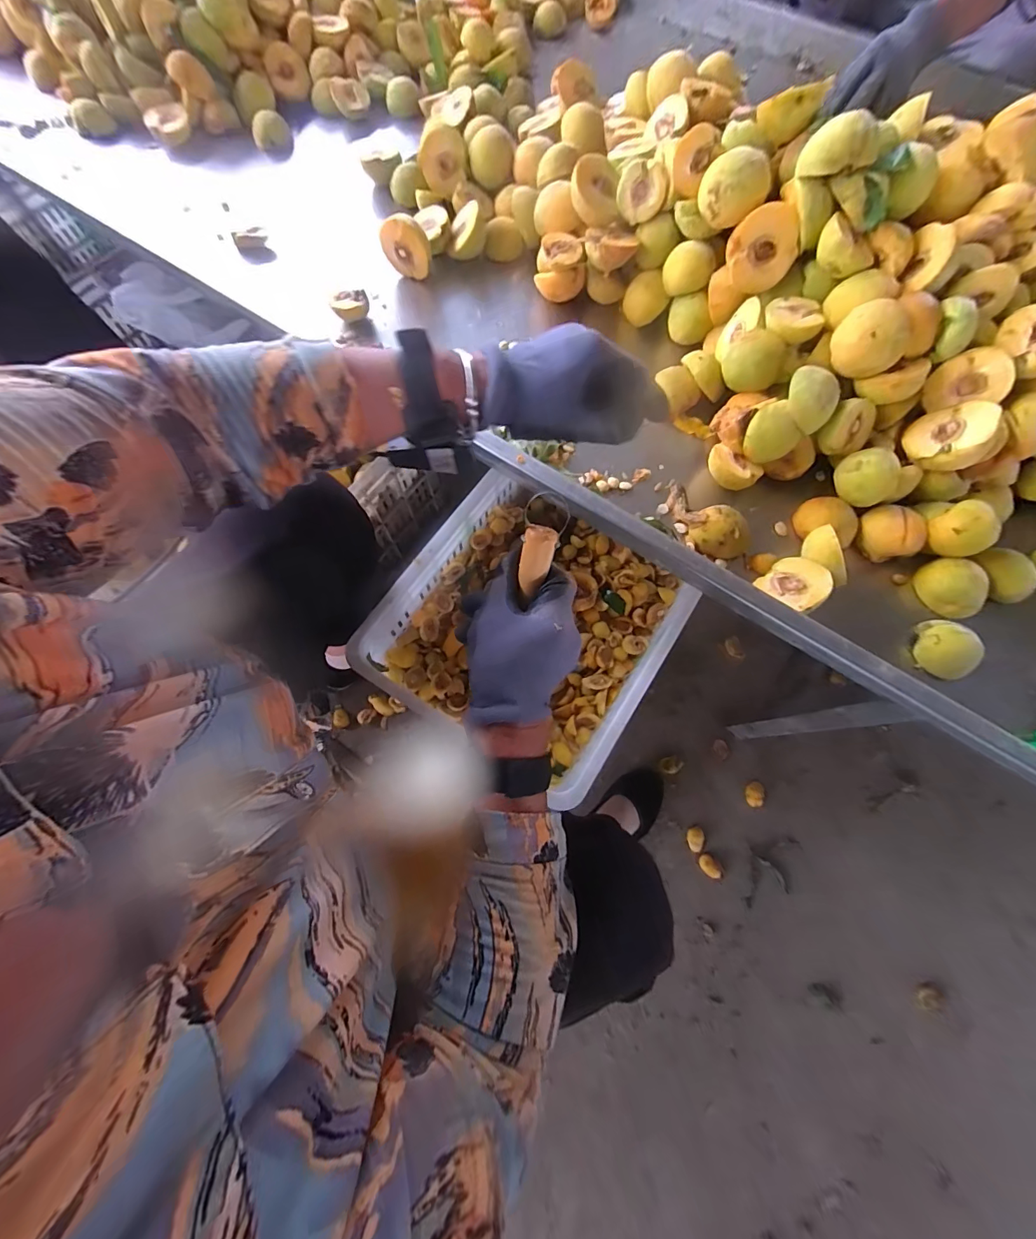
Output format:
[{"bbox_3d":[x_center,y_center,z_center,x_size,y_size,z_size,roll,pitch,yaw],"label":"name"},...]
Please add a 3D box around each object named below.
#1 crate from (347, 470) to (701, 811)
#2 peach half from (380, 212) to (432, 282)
[{"bbox_3d":[0.028,0.001,0.672,0.363,0.182,0.403,30,73,10],"label":"crate"},{"bbox_3d":[-0.154,-0.524,0.612,0.067,0.070,0.033,15,64,5],"label":"peach half"}]

